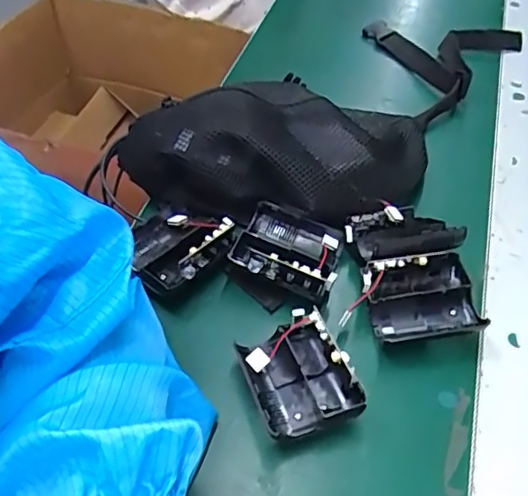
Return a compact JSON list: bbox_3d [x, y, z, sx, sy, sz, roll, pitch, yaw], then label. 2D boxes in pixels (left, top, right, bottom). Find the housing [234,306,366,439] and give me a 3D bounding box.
[{"bbox_3d":[0.022,0.089,0.392,0.064,0.041,0.082,-20,53,-18],"label":"housing"}]

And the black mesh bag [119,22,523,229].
[{"bbox_3d":[0.105,-0.161,0.576,0.474,0.071,0.209,-36,59,-28],"label":"black mesh bag"}]

